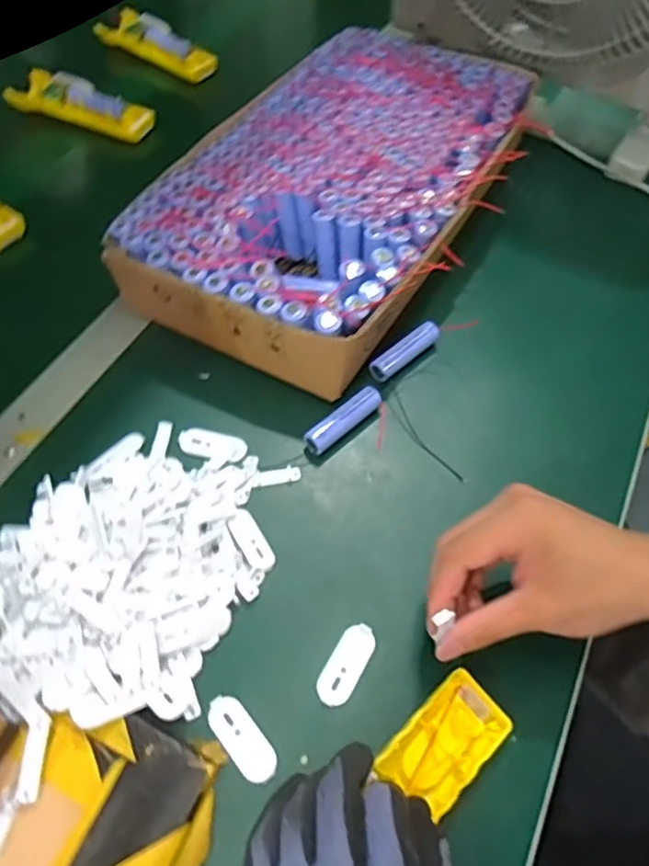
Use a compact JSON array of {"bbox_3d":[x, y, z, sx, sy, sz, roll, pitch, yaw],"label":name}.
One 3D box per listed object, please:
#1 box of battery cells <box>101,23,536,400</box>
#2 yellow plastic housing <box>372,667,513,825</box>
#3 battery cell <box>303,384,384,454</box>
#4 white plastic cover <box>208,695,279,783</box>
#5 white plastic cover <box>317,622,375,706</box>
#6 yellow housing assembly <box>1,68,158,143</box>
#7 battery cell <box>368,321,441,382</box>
[{"bbox_3d":[0.017,-0.224,0.579,0.226,0.073,0.398,24,59,14],"label":"box of battery cells"},{"bbox_3d":[0.067,0.169,0.348,0.071,0.016,0.041,-38,65,-23],"label":"yellow plastic housing"},{"bbox_3d":[0.015,-0.009,0.470,0.065,0.020,0.018,-34,63,-21],"label":"battery cell"},{"bbox_3d":[-0.046,0.171,0.357,0.021,0.004,0.050,-35,64,-22],"label":"white plastic cover"},{"bbox_3d":[0.014,0.138,0.380,0.020,0.004,0.050,25,59,15],"label":"white plastic cover"},{"bbox_3d":[-0.266,-0.365,0.699,0.169,0.035,0.048,18,58,11],"label":"yellow housing assembly"},{"bbox_3d":[0.066,-0.065,0.513,0.067,0.018,0.019,-35,64,-22],"label":"battery cell"}]

